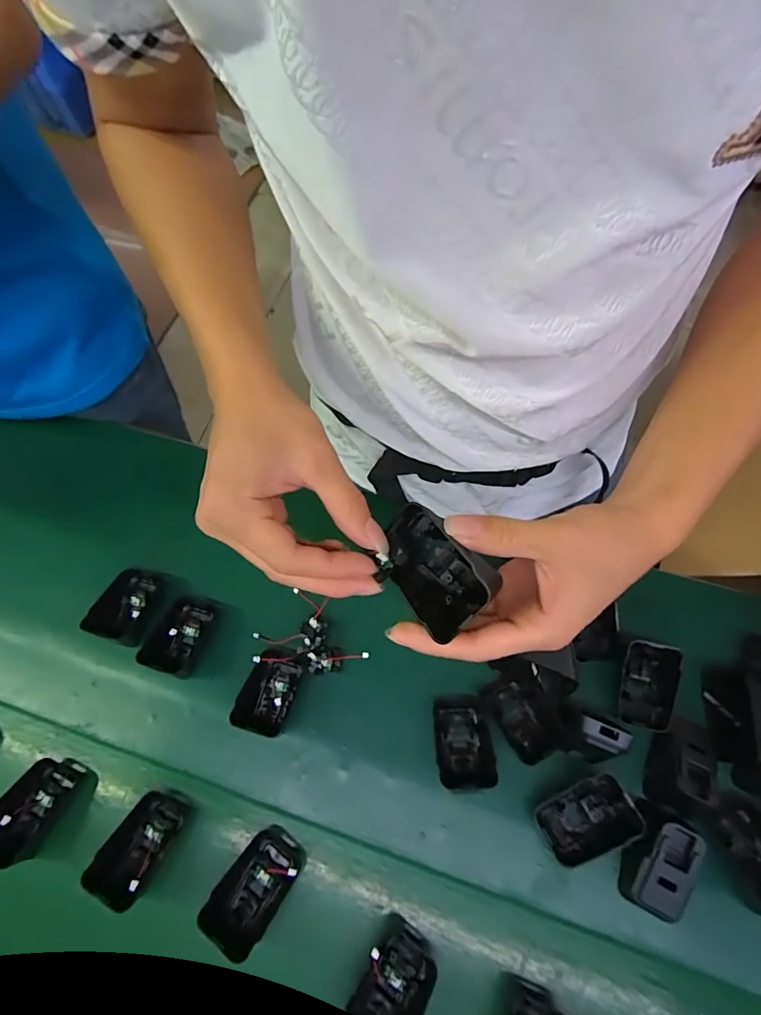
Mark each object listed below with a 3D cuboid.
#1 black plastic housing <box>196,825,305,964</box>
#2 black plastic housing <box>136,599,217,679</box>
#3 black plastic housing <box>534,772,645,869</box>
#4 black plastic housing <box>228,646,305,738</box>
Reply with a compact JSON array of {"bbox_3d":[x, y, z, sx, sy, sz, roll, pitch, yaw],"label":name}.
[{"bbox_3d":[-0.094,0.282,0.350,0.048,0.040,0.067,29,70,14],"label":"black plastic housing"},{"bbox_3d":[-0.182,0.115,0.430,0.041,0.036,0.065,12,67,8],"label":"black plastic housing"},{"bbox_3d":[0.158,0.238,0.358,0.071,0.018,0.040,-36,30,8],"label":"black plastic housing"},{"bbox_3d":[-0.094,0.158,0.410,0.041,0.043,0.065,10,67,7],"label":"black plastic housing"}]

